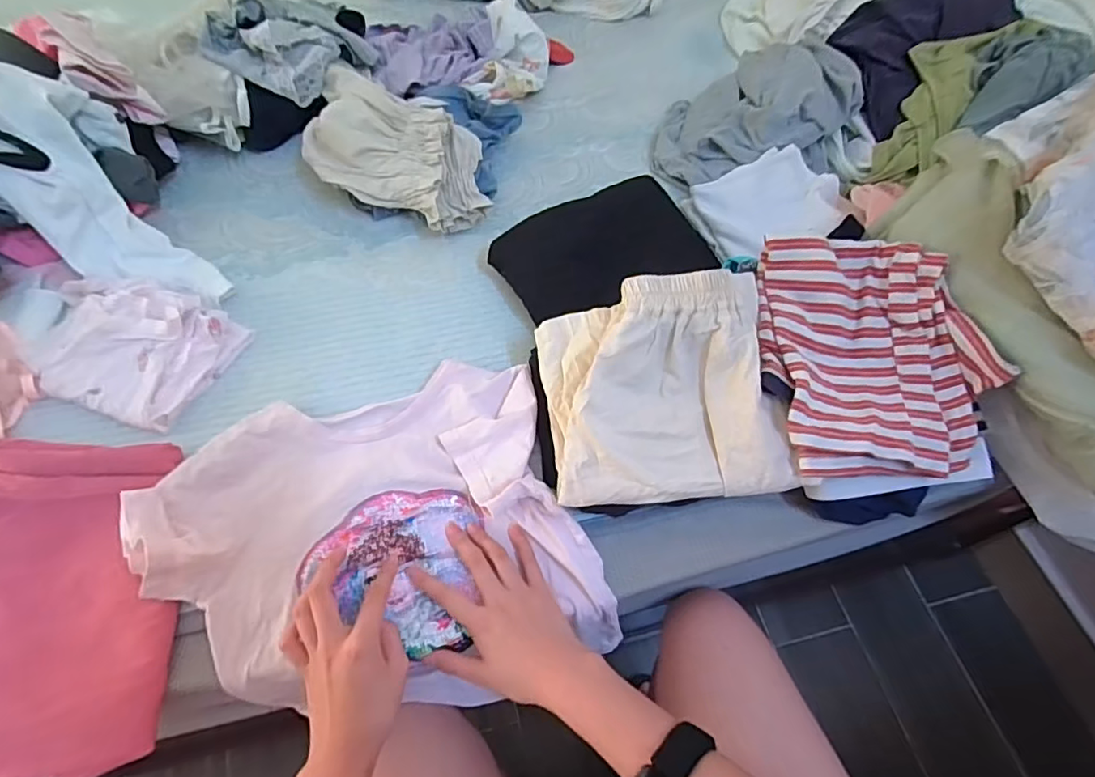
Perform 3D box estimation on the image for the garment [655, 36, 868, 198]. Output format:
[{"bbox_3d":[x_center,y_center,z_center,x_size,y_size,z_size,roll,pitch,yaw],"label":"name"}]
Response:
[{"bbox_3d":[0.265,-0.372,0.743,0.256,0.102,0.194,-11,59,-7],"label":"garment"}]

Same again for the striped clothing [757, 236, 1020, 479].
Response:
[{"bbox_3d":[0.295,-0.035,0.481,0.206,0.069,0.207,3,65,-13],"label":"striped clothing"}]

